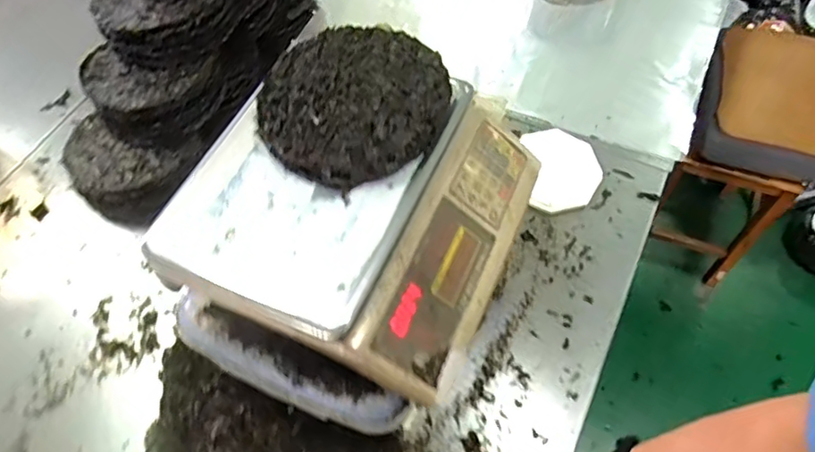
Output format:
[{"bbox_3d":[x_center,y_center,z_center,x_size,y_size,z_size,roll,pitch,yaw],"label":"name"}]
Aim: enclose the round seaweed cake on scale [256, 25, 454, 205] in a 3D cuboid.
[{"bbox_3d":[-0.057,-0.129,0.608,0.191,0.033,0.192,-2,60,3],"label":"round seaweed cake on scale"}]

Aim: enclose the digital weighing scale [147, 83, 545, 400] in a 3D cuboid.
[{"bbox_3d":[-0.052,-0.025,0.616,0.315,0.093,0.311,20,63,15],"label":"digital weighing scale"}]

